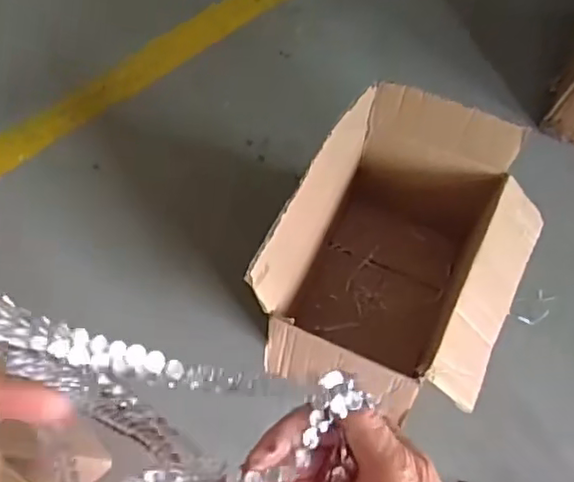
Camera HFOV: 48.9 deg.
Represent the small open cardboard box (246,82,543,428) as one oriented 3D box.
[{"bbox_3d":[0.195,0.073,1.136,0.394,0.418,0.488,27,70,9],"label":"small open cardboard box"}]

